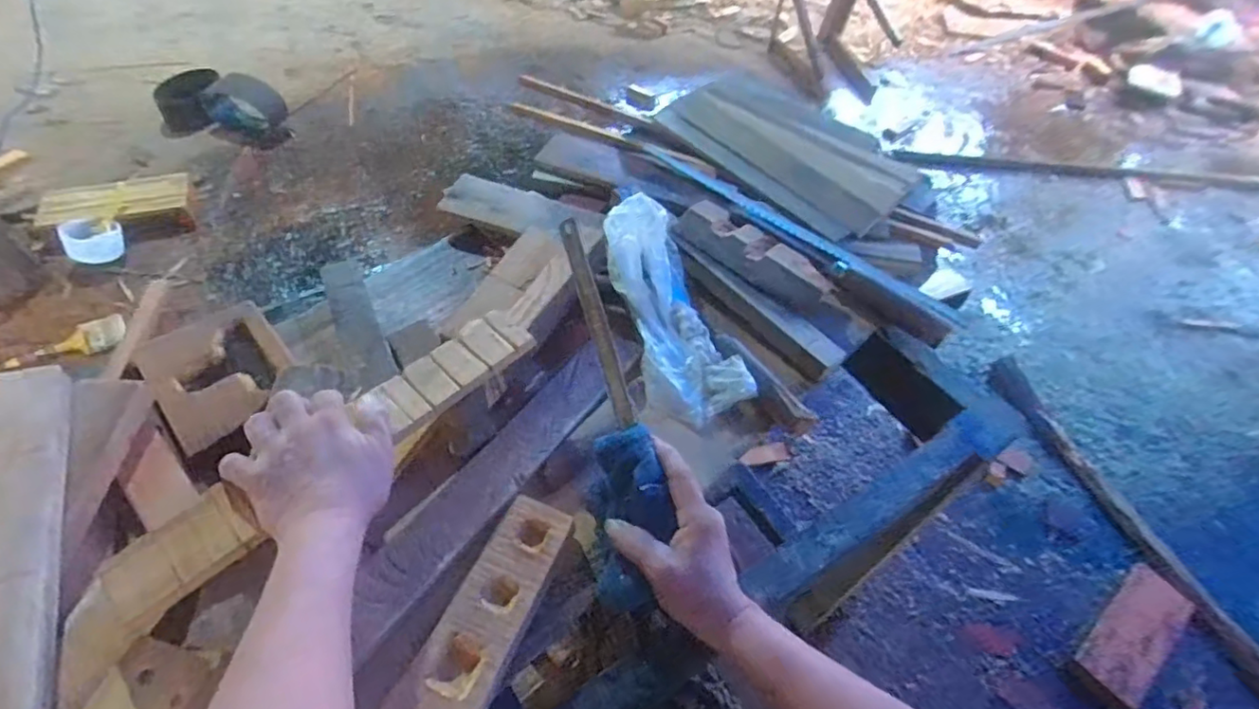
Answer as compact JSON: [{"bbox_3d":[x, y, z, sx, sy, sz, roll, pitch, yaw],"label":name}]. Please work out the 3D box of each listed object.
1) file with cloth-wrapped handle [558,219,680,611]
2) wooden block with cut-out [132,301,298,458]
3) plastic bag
[{"bbox_3d":[-0.015,0.042,0.478,0.049,0.058,0.303,-9,82,-13],"label":"file with cloth-wrapped handle"},{"bbox_3d":[-0.360,0.014,0.538,0.105,0.016,0.138,-34,60,-27],"label":"wooden block with cut-out"},{"bbox_3d":[0.035,-0.044,0.597,0.089,0.066,0.237,-15,70,-18],"label":"plastic bag"}]

